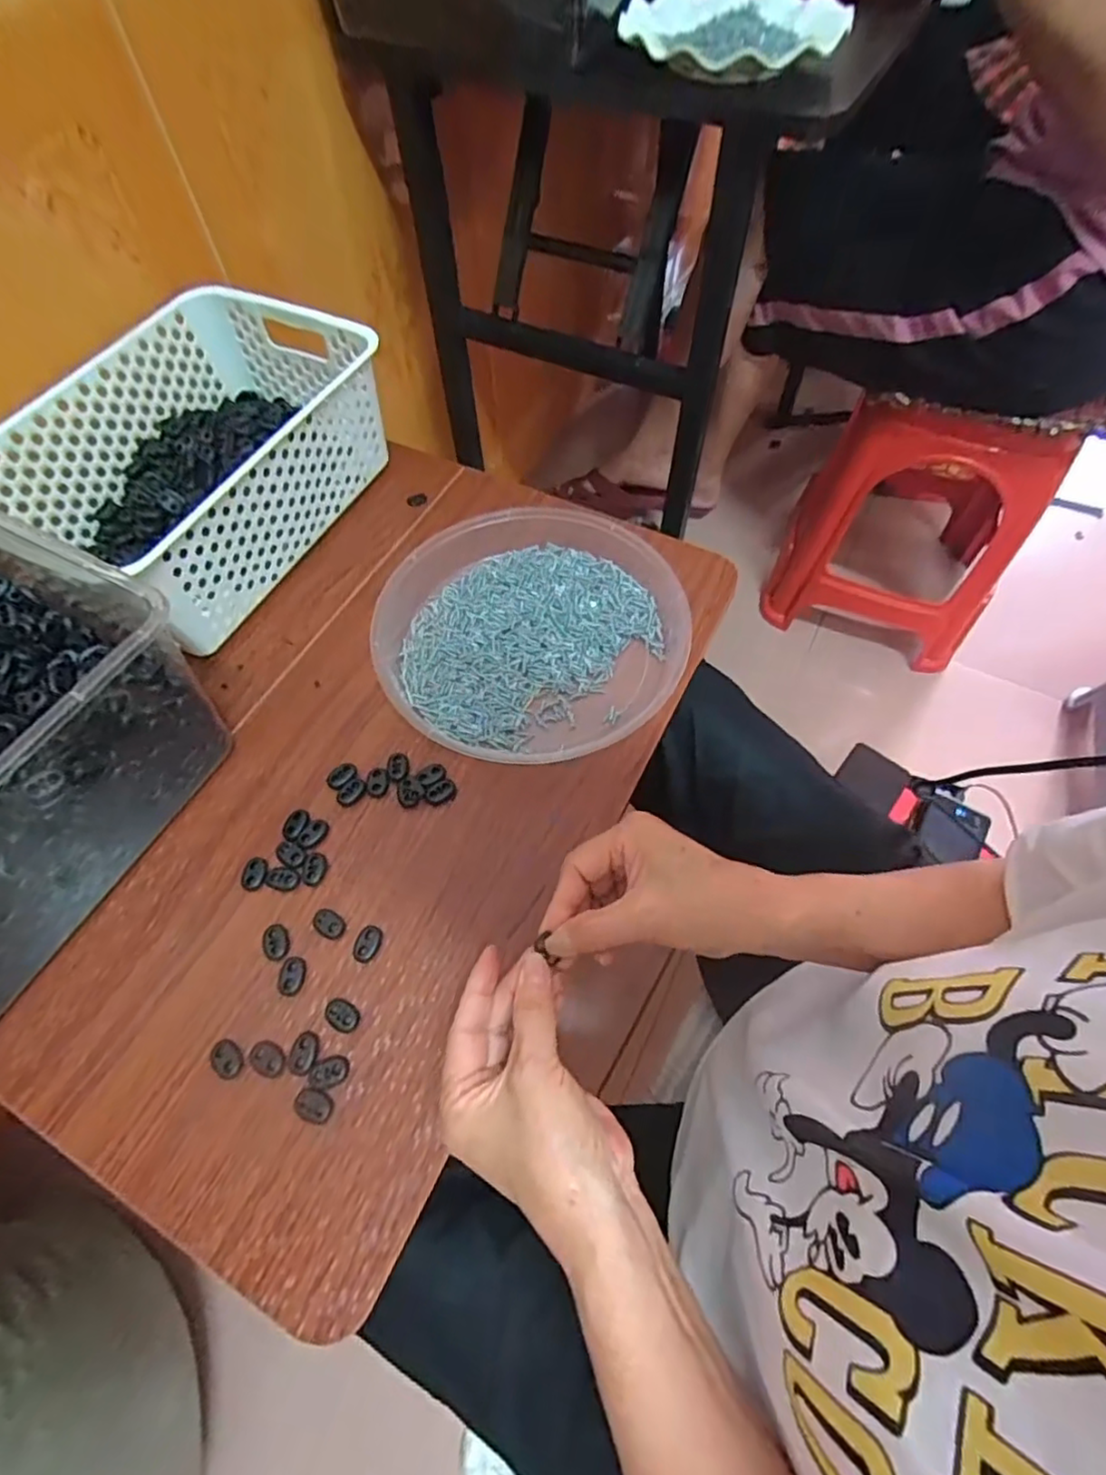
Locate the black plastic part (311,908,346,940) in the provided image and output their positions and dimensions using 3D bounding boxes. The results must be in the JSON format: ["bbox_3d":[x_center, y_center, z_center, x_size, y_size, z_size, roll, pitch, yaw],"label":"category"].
[{"bbox_3d":[-0.142,0.118,0.399,0.021,0.008,0.015,29,65,15],"label":"black plastic part"}]

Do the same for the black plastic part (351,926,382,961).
[{"bbox_3d":[-0.116,0.129,0.394,0.014,0.007,0.022,12,62,7],"label":"black plastic part"}]

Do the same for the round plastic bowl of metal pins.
[{"bbox_3d":[-0.020,-0.084,0.489,0.235,0.035,0.211,-31,65,-15],"label":"round plastic bowl of metal pins"}]

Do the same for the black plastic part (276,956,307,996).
[{"bbox_3d":[-0.160,0.145,0.385,0.016,0.006,0.022,11,62,6],"label":"black plastic part"}]

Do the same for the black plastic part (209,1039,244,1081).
[{"bbox_3d":[-0.188,0.184,0.361,0.015,0.006,0.023,-39,68,-19],"label":"black plastic part"}]

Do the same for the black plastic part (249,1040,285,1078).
[{"bbox_3d":[-0.164,0.184,0.360,0.021,0.004,0.016,36,67,18],"label":"black plastic part"}]

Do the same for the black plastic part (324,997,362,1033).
[{"bbox_3d":[-0.125,0.164,0.372,0.023,0.006,0.015,26,65,14],"label":"black plastic part"}]

